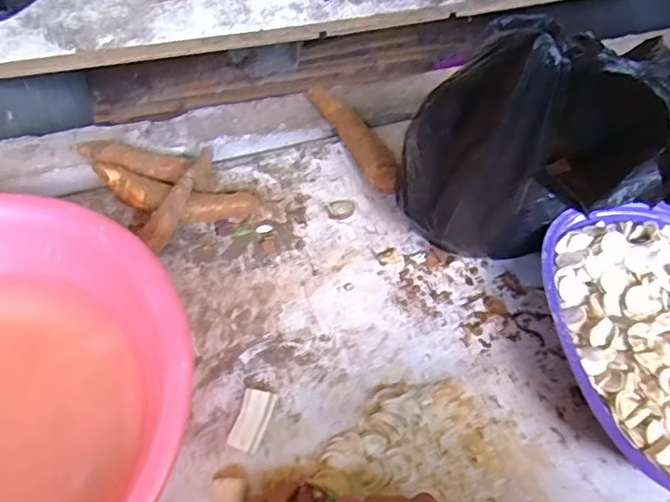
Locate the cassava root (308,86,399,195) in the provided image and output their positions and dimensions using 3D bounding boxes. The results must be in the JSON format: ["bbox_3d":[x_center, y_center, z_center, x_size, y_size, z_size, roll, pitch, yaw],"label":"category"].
[{"bbox_3d":[0.029,-0.145,0.752,0.046,0.043,0.202,-22,58,-15],"label":"cassava root"}]

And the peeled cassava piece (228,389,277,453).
[{"bbox_3d":[-0.077,0.162,0.551,0.029,0.020,0.058,13,52,8],"label":"peeled cassava piece"}]

